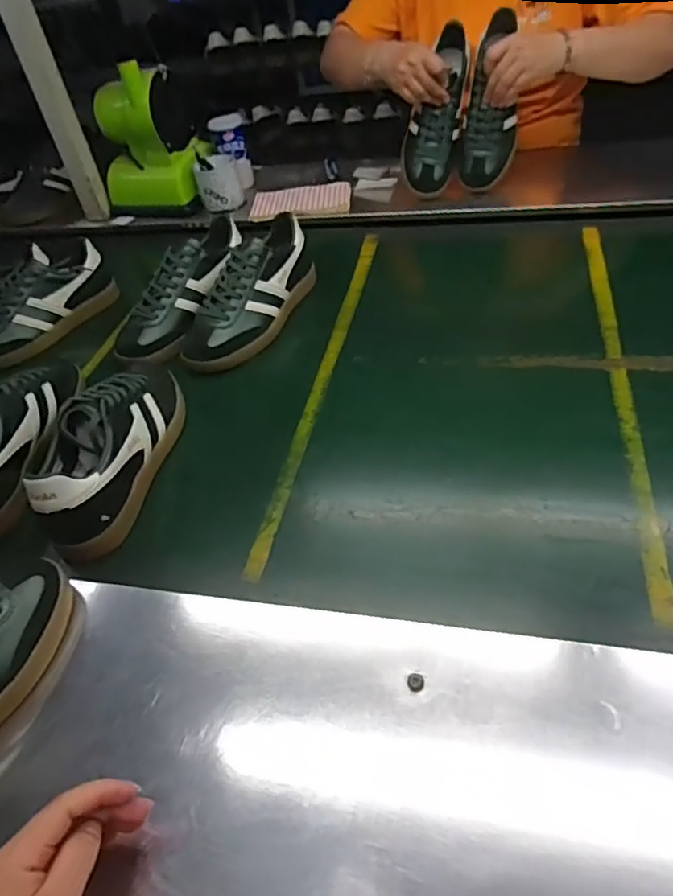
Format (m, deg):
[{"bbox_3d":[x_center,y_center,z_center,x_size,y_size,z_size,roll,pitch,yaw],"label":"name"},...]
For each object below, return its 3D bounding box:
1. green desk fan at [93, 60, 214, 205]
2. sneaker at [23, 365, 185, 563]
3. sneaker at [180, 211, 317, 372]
[{"bbox_3d":[-0.348,-0.567,1.053,0.185,0.235,0.103,-6,44,2],"label":"green desk fan"},{"bbox_3d":[-0.242,-0.008,0.612,0.081,0.099,0.258,2,45,10],"label":"sneaker"},{"bbox_3d":[-0.120,-0.226,0.815,0.094,0.096,0.285,13,48,21],"label":"sneaker"}]

